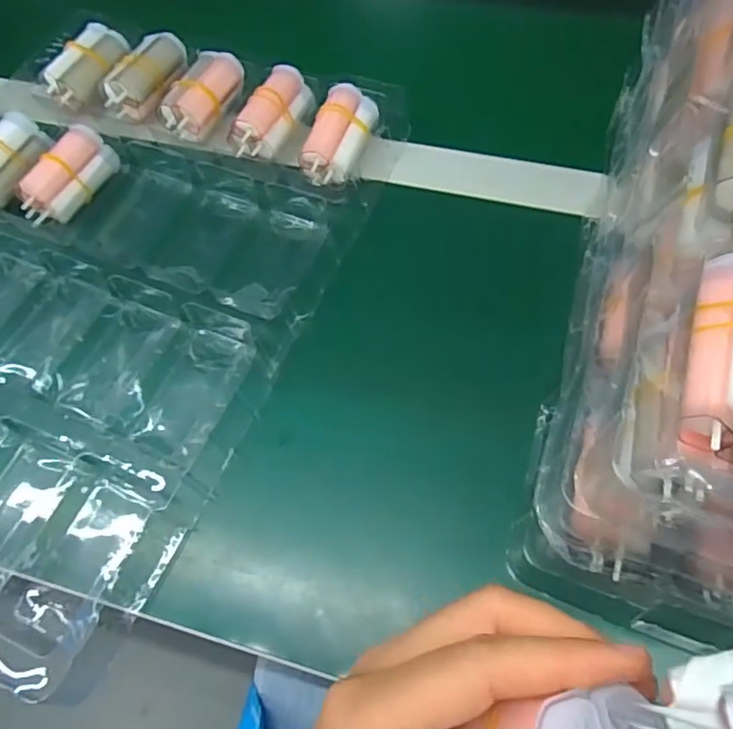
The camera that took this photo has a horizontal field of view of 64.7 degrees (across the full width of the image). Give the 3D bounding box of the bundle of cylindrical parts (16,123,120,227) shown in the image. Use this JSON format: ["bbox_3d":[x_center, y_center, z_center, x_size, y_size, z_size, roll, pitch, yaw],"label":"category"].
[{"bbox_3d":[-0.194,-0.123,0.377,0.025,0.032,0.067,25,67,15],"label":"bundle of cylindrical parts"}]

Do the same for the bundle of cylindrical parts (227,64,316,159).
[{"bbox_3d":[-0.064,-0.173,0.391,0.031,0.025,0.071,28,74,18],"label":"bundle of cylindrical parts"}]

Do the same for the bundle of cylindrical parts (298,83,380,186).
[{"bbox_3d":[-0.018,-0.151,0.378,0.031,0.024,0.070,21,76,14],"label":"bundle of cylindrical parts"}]

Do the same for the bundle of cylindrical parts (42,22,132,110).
[{"bbox_3d":[-0.205,-0.219,0.420,0.038,0.023,0.068,25,75,16],"label":"bundle of cylindrical parts"}]

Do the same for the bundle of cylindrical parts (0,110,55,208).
[{"bbox_3d":[-0.241,-0.135,0.383,0.023,0.028,0.066,30,80,19],"label":"bundle of cylindrical parts"}]

